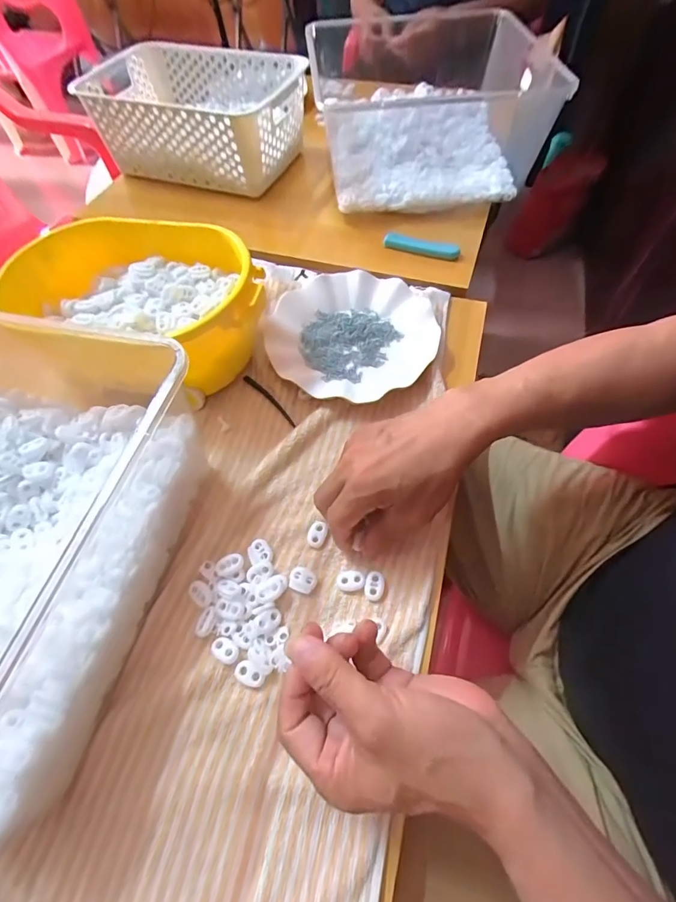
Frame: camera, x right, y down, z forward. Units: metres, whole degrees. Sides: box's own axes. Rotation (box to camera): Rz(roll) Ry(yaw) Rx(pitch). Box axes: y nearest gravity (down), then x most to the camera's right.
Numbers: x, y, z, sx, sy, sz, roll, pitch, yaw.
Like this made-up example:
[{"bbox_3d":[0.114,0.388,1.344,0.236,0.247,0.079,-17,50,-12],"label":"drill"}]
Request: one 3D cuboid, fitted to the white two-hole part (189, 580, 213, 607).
[{"bbox_3d":[-0.109,0.113,0.322,0.014,0.004,0.021,-38,64,-18],"label":"white two-hole part"}]

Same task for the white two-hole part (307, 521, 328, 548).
[{"bbox_3d":[-0.018,0.070,0.344,0.015,0.004,0.022,17,61,12],"label":"white two-hole part"}]

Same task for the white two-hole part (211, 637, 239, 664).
[{"bbox_3d":[-0.084,0.146,0.300,0.022,0.005,0.015,23,63,16],"label":"white two-hole part"}]

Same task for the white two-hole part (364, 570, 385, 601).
[{"bbox_3d":[0.029,0.106,0.321,0.015,0.004,0.023,9,60,8],"label":"white two-hole part"}]

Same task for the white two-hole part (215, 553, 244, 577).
[{"bbox_3d":[-0.087,0.091,0.328,0.022,0.004,0.015,-25,61,-12],"label":"white two-hole part"}]

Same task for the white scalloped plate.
[{"bbox_3d":[0.015,-0.133,0.445,0.175,0.022,0.178,-1,59,2],"label":"white scalloped plate"}]

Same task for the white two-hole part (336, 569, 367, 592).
[{"bbox_3d":[0.010,0.103,0.324,0.023,0.004,0.015,1,59,3],"label":"white two-hole part"}]

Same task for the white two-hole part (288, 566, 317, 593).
[{"bbox_3d":[-0.028,0.103,0.325,0.022,0.004,0.018,16,61,12],"label":"white two-hole part"}]

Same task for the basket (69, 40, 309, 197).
[{"bbox_3d":[-0.212,-0.512,0.627,0.299,0.103,0.199,17,61,12],"label":"basket"}]

